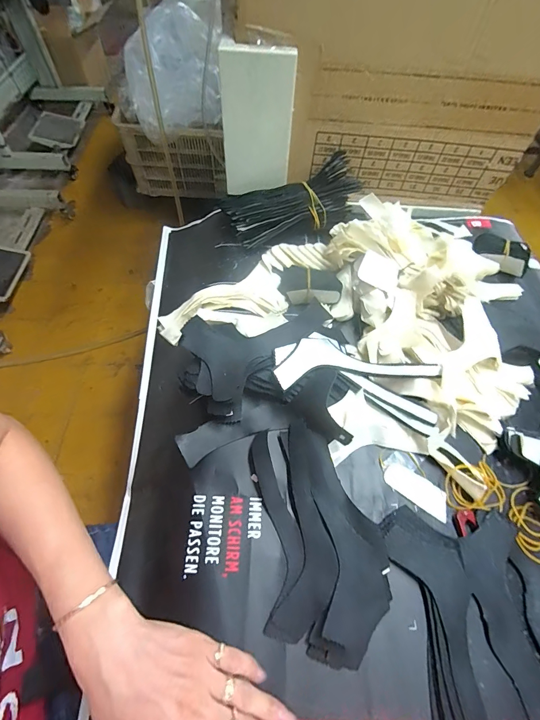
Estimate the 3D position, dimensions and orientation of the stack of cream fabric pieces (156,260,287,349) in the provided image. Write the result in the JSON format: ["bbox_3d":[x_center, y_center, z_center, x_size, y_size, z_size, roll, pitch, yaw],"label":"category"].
[{"bbox_3d":[-0.053,-0.057,0.459,0.181,0.053,0.120,-23,64,-15],"label":"stack of cream fabric pieces"}]

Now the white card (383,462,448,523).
[{"bbox_3d":[0.154,0.136,0.355,0.067,0.006,0.028,32,64,14],"label":"white card"}]

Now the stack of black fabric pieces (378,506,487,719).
[{"bbox_3d":[0.149,0.234,0.285,0.065,0.010,0.196,-5,61,-6],"label":"stack of black fabric pieces"}]

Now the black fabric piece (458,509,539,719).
[{"bbox_3d":[0.223,0.241,0.292,0.062,0.008,0.187,-10,61,-8],"label":"black fabric piece"}]

